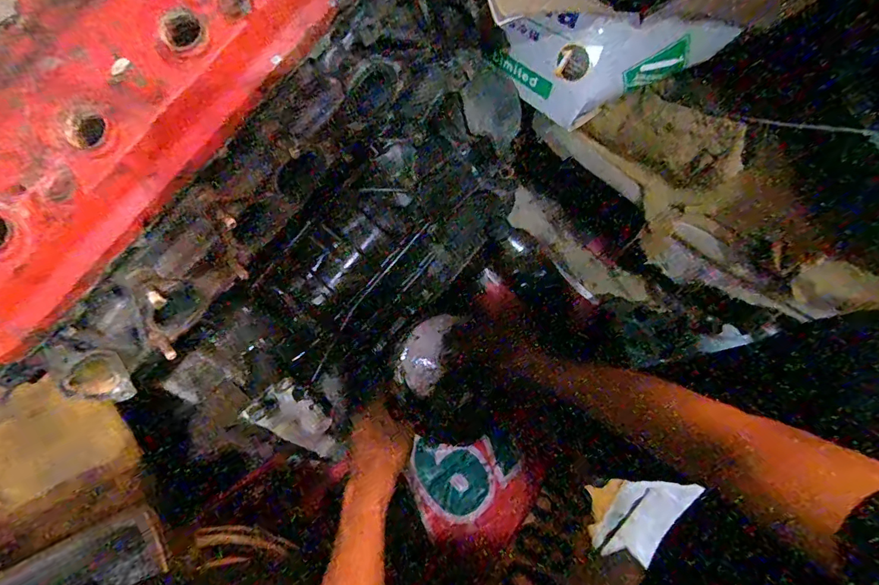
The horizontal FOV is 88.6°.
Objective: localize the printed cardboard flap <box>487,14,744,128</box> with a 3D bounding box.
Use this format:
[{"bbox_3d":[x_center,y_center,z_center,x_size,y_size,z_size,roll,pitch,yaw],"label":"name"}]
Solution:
[{"bbox_3d":[0.172,-0.249,0.497,0.216,0.122,0.046,11,69,6],"label":"printed cardboard flap"}]

